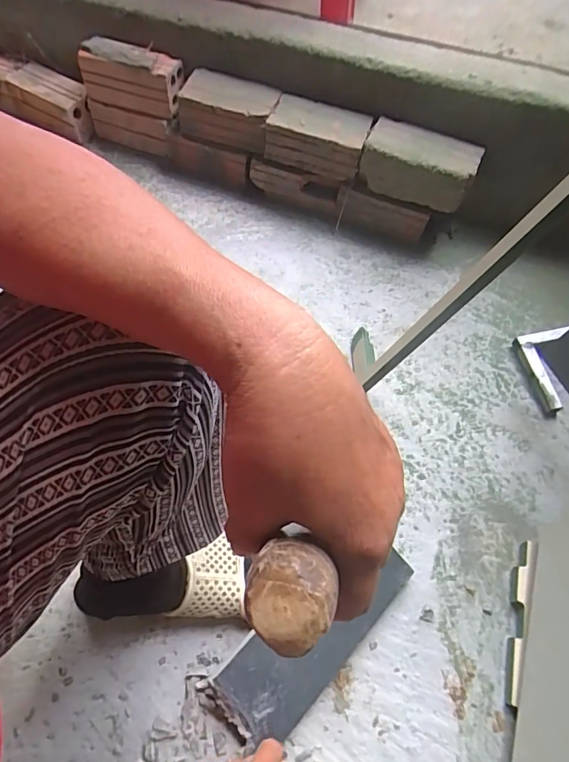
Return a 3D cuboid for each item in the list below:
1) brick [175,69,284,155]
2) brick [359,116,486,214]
[{"bbox_3d":[-0.101,-0.494,0.829,0.177,0.088,0.095,22,61,9],"label":"brick"},{"bbox_3d":[0.226,-0.364,0.769,0.186,0.082,0.078,18,60,7],"label":"brick"}]

